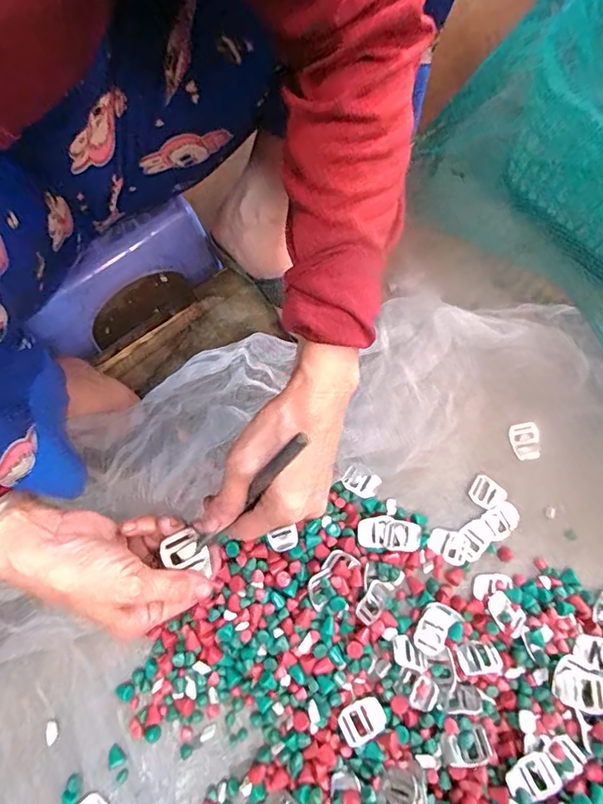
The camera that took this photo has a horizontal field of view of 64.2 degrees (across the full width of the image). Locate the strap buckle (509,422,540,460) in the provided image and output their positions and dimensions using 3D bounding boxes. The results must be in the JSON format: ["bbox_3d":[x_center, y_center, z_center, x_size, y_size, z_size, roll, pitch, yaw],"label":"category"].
[{"bbox_3d":[0.239,0.042,0.512,0.029,0.011,0.038,-9,72,-3],"label":"strap buckle"}]

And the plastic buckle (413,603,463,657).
[{"bbox_3d":[0.124,0.211,0.451,0.030,0.007,0.048,40,76,12],"label":"plastic buckle"}]

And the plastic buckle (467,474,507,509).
[{"bbox_3d":[0.192,0.095,0.496,0.036,0.005,0.029,34,75,10],"label":"plastic buckle"}]

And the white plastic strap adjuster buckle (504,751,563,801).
[{"bbox_3d":[0.182,0.299,0.381,0.040,0.005,0.028,-24,64,-5],"label":"white plastic strap adjuster buckle"}]

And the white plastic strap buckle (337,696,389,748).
[{"bbox_3d":[0.053,0.279,0.422,0.040,0.004,0.029,-23,58,-16],"label":"white plastic strap buckle"}]

